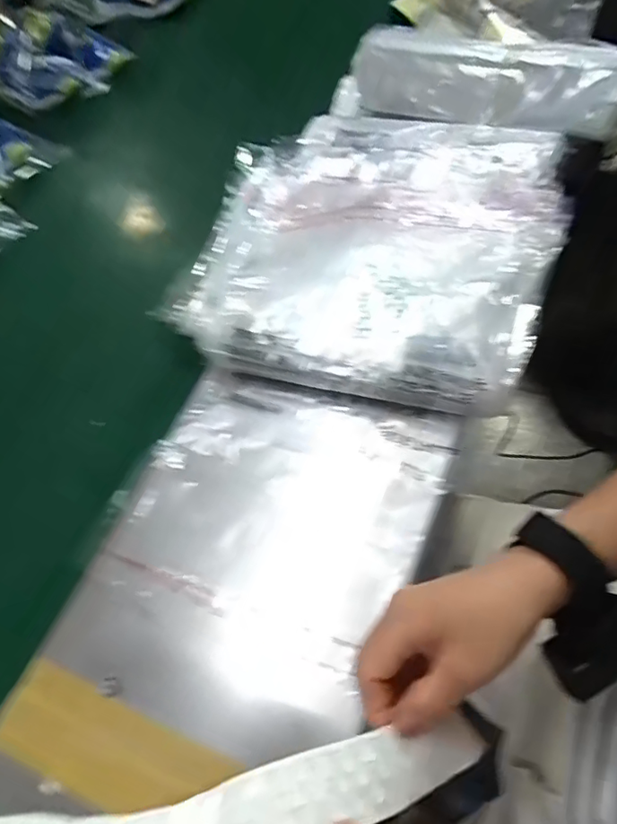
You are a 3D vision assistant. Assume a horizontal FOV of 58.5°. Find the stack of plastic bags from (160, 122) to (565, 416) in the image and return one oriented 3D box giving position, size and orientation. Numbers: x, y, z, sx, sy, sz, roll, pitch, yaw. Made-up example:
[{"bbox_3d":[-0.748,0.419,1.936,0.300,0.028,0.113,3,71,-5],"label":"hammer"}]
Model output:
[{"bbox_3d":[0.058,-0.177,0.543,0.346,0.072,0.347,17,63,16],"label":"stack of plastic bags"}]

